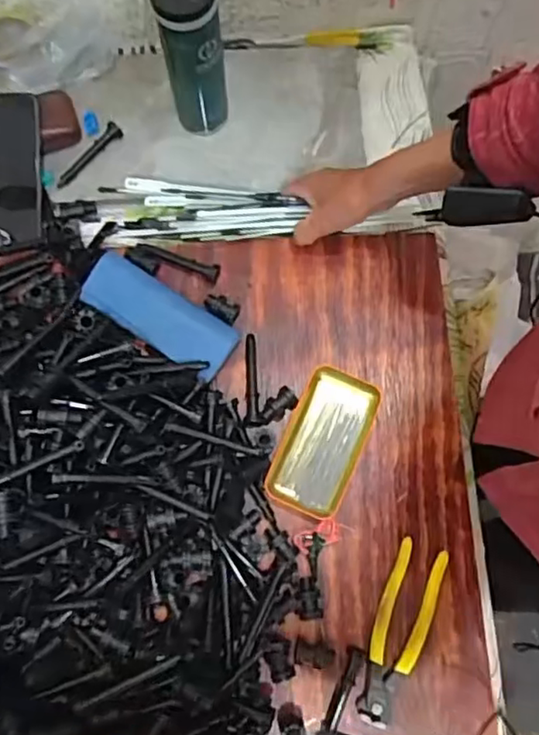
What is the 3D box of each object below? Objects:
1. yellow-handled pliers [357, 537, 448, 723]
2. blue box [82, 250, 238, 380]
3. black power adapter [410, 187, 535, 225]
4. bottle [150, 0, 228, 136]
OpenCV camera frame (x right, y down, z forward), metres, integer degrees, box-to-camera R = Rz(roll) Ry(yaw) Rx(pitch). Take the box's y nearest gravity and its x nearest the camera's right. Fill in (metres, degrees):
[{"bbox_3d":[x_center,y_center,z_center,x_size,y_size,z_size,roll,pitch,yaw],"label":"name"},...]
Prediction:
[{"bbox_3d":[0.126,0.249,0.583,0.049,0.015,0.164,21,78,3],"label":"yellow-handled pliers"},{"bbox_3d":[-0.112,-0.053,0.643,0.166,0.027,0.062,32,79,6],"label":"blue box"},{"bbox_3d":[0.168,-0.135,0.518,0.096,0.030,0.017,11,73,46],"label":"black power adapter"},{"bbox_3d":[-0.076,-0.314,0.630,0.063,0.184,0.059,-4,78,-2],"label":"bottle"}]

